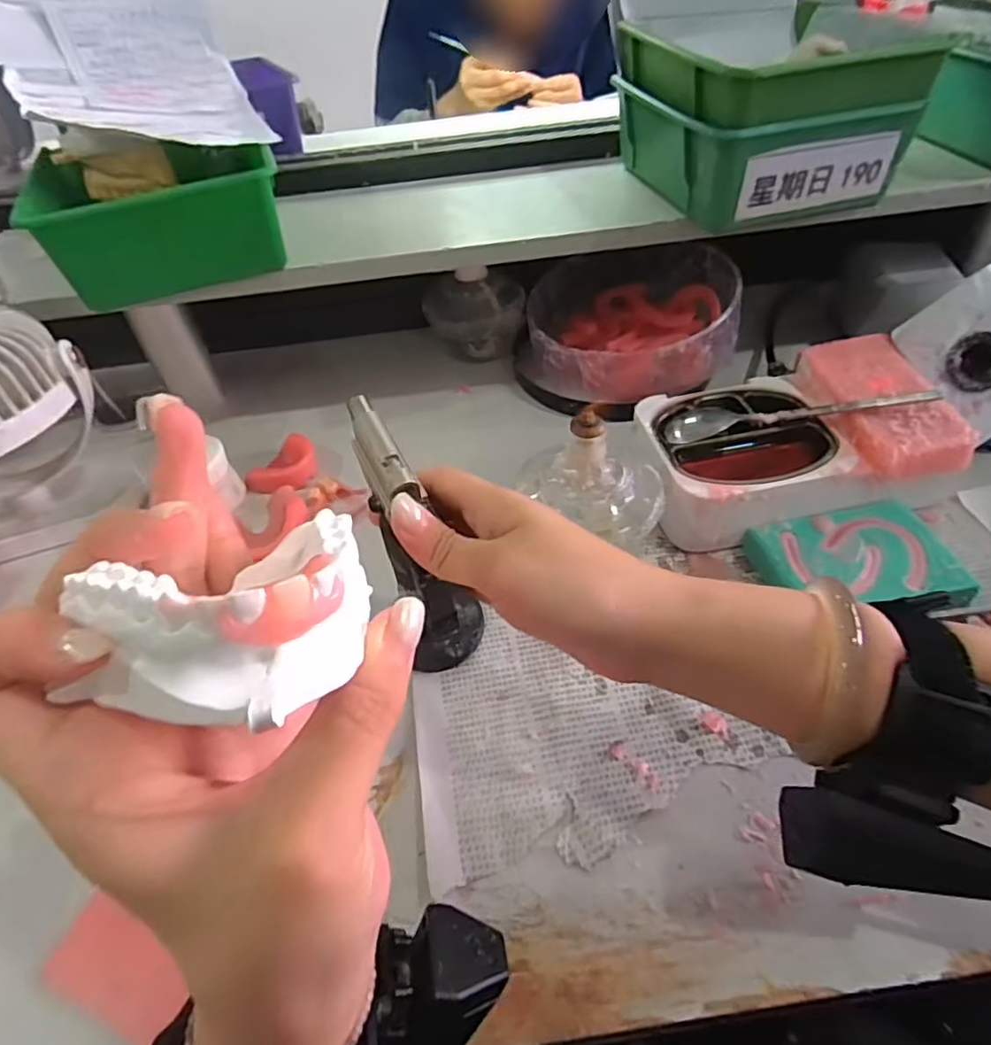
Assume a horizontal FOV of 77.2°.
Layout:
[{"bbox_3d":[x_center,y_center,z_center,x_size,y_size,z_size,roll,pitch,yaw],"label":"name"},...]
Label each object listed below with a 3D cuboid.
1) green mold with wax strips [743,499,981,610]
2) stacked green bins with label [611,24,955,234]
[{"bbox_3d":[0.222,0.023,0.380,0.107,0.017,0.072,-12,48,-5],"label":"green mold with wax strips"},{"bbox_3d":[0.174,-0.292,0.443,0.162,0.095,0.167,-15,48,-8],"label":"stacked green bins with label"}]

